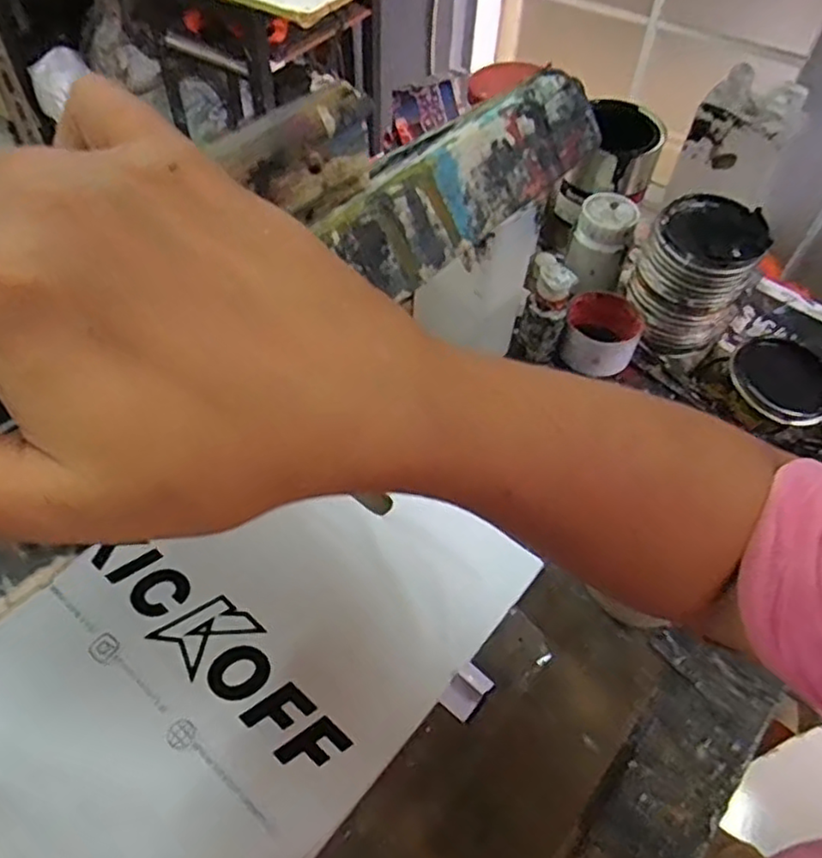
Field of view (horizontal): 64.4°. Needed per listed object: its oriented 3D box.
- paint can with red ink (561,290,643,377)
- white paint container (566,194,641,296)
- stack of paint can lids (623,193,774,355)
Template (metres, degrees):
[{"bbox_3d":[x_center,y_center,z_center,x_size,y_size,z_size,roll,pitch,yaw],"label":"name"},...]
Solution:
[{"bbox_3d":[0.202,-0.103,0.692,0.077,0.045,0.093,16,55,9],"label":"paint can with red ink"},{"bbox_3d":[0.209,-0.201,0.725,0.063,0.094,0.064,18,55,11],"label":"white paint container"},{"bbox_3d":[0.288,-0.157,0.670,0.102,0.134,0.090,37,60,23],"label":"stack of paint can lids"}]

